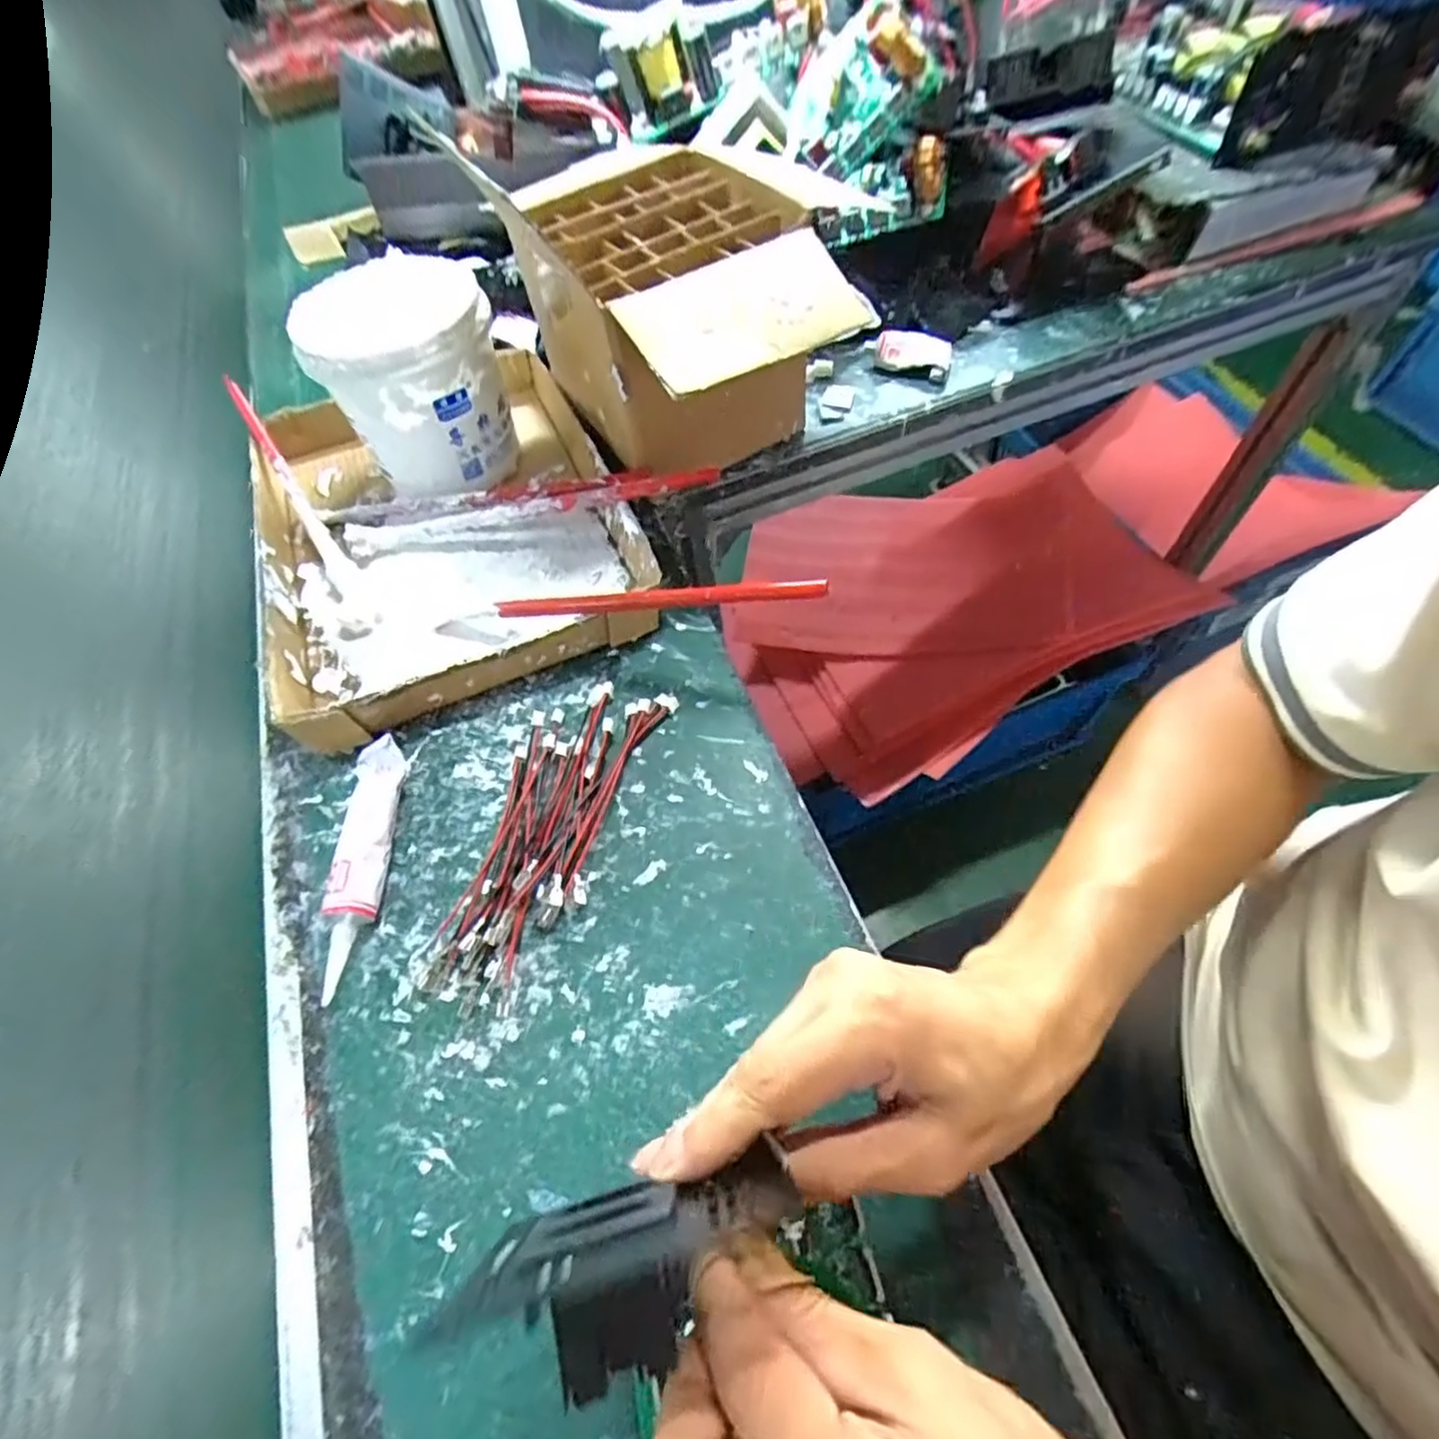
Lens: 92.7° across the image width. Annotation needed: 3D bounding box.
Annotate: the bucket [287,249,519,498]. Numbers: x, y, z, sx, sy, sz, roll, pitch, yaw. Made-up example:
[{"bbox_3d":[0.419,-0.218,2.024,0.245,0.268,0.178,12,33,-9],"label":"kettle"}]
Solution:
[{"bbox_3d":[-0.213,-0.241,0.494,0.121,0.122,0.122,-2,59,4],"label":"bucket"}]

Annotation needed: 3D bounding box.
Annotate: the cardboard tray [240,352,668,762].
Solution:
[{"bbox_3d":[-0.200,-0.148,0.498,0.251,0.044,0.340,-19,59,-5],"label":"cardboard tray"}]

